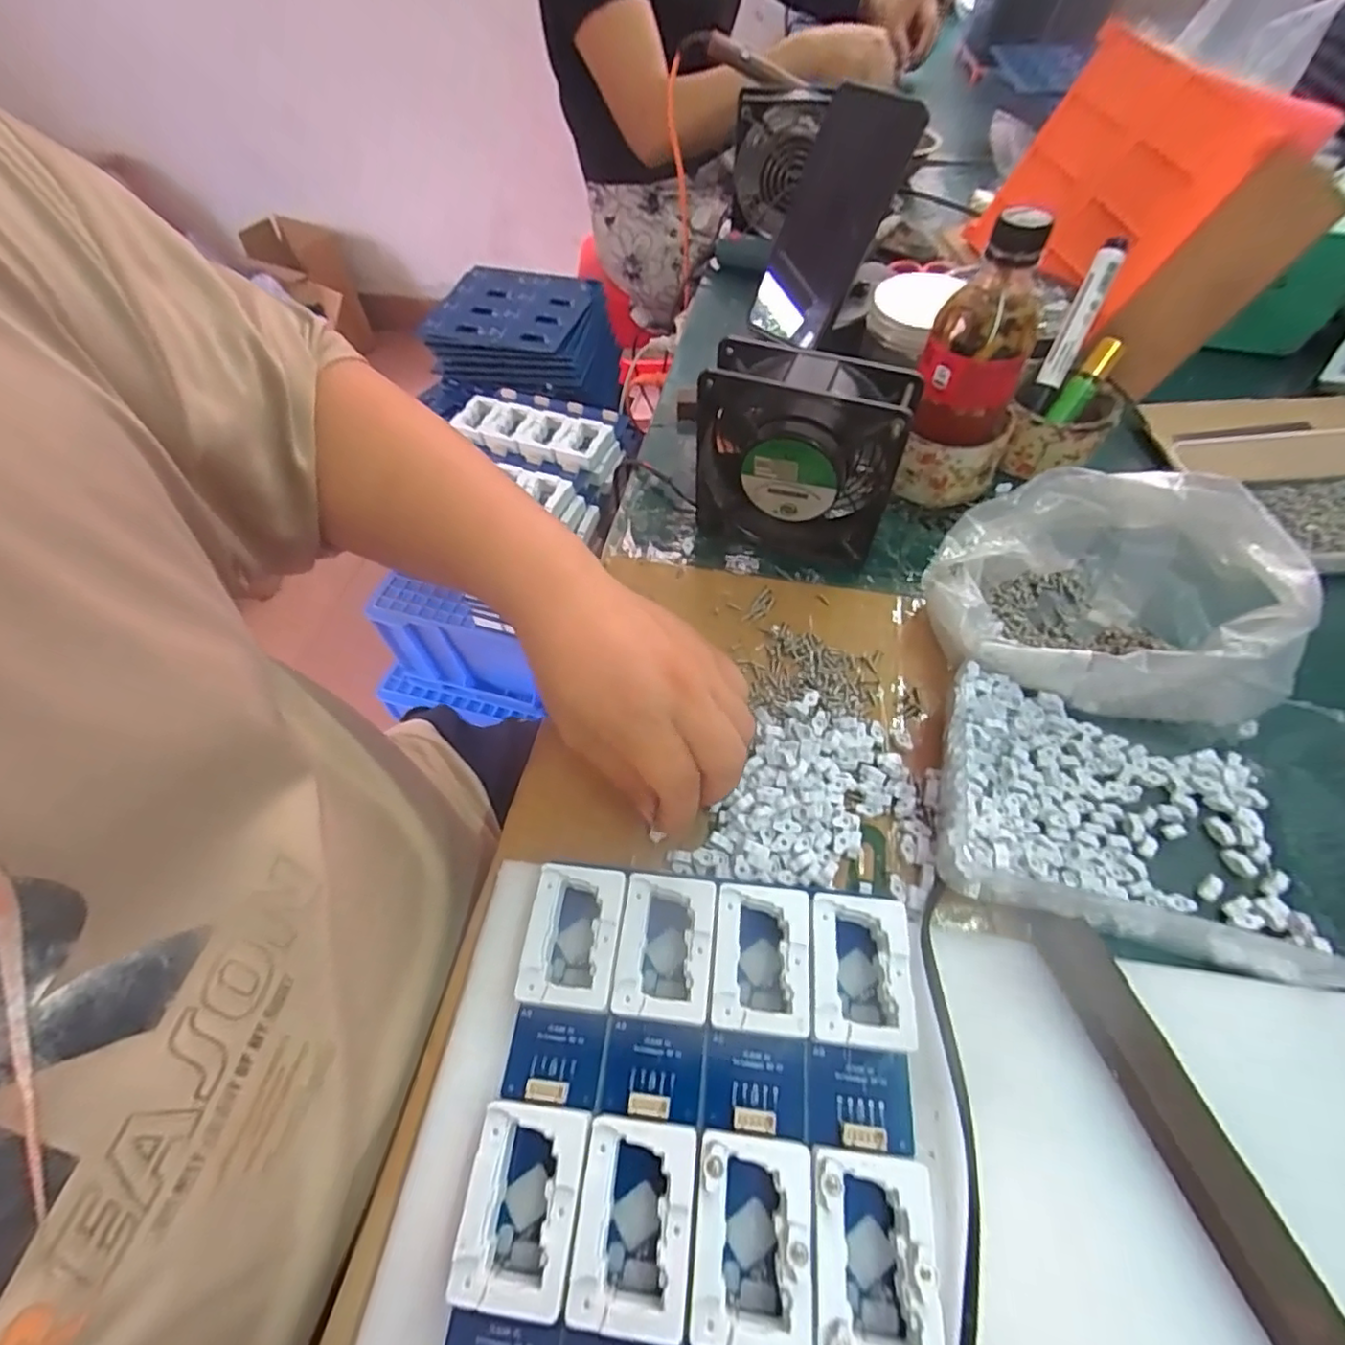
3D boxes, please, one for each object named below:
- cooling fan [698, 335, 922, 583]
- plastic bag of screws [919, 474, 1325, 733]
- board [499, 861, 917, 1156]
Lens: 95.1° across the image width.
[{"bbox_3d":[0.077,-0.135,0.389,0.120,0.120,0.045,17,60,14],"label":"cooling fan"},{"bbox_3d":[0.237,-0.051,0.344,0.171,0.082,0.132,8,58,9],"label":"plastic bag of screws"},{"bbox_3d":[0.016,0.136,0.258,0.160,0.016,0.089,4,58,7],"label":"board"}]

